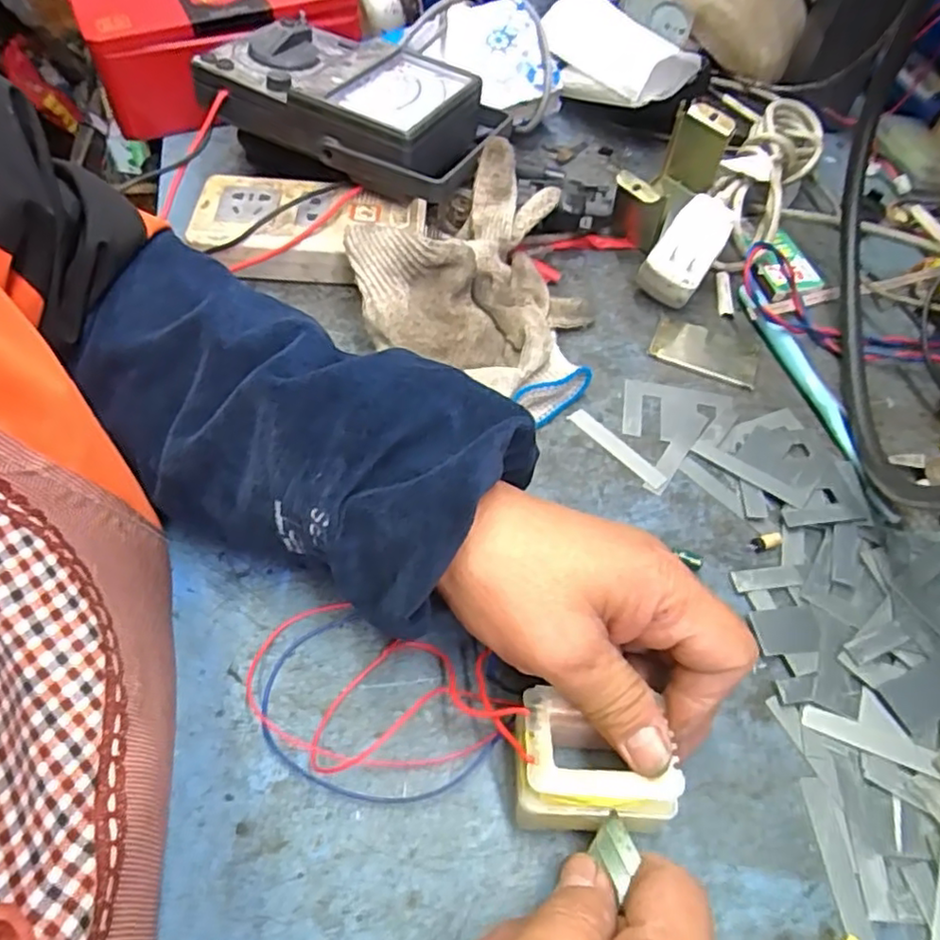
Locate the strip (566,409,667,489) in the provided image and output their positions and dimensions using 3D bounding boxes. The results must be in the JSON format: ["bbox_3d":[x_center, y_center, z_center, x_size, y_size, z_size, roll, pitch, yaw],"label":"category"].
[{"bbox_3d":[0.084,-0.014,0.378,0.010,0.004,0.066,-38,65,-24],"label":"strip"}]

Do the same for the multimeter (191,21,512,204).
[{"bbox_3d":[-0.075,-0.252,0.453,0.189,0.048,0.123,23,57,10],"label":"multimeter"}]

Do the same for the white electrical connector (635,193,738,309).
[{"bbox_3d":[0.142,-0.143,0.439,0.042,0.049,0.070,27,59,14],"label":"white electrical connector"}]

